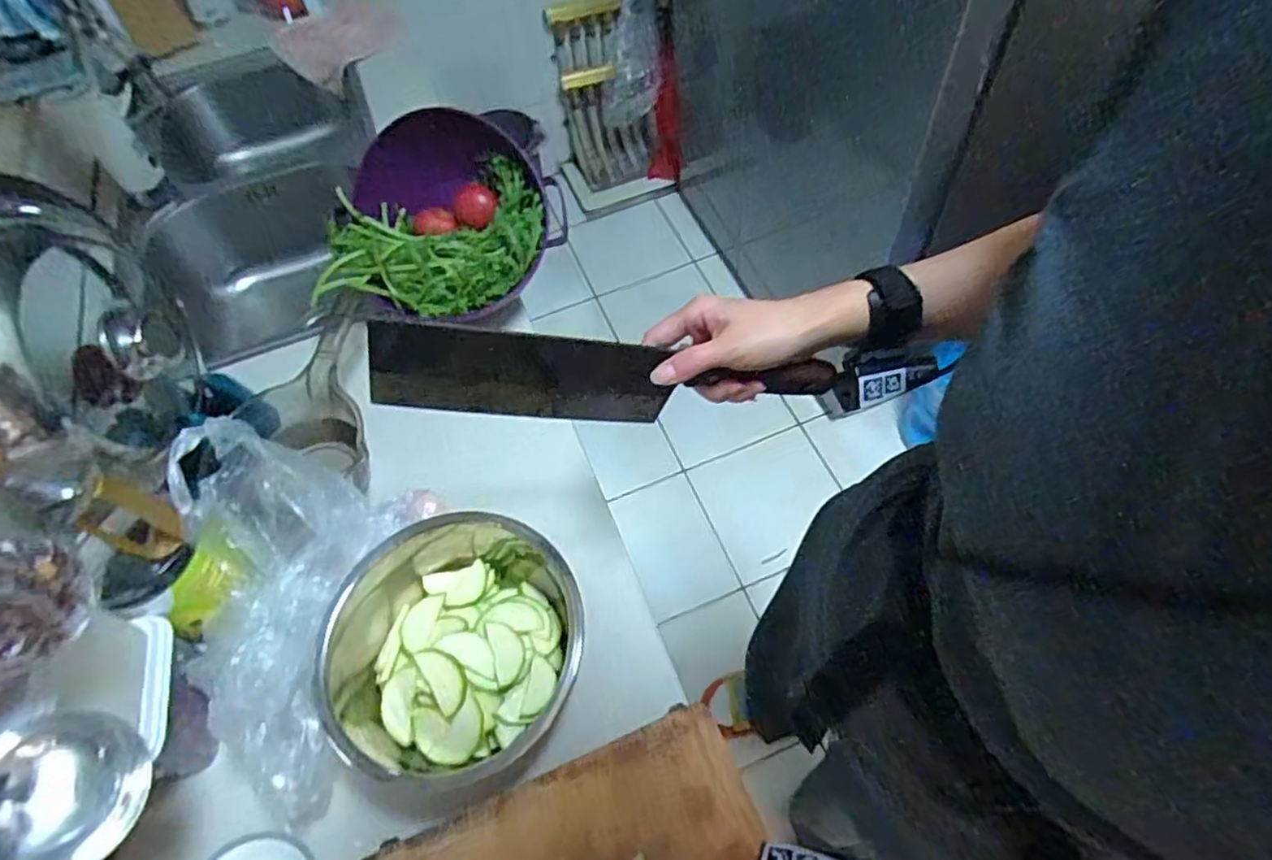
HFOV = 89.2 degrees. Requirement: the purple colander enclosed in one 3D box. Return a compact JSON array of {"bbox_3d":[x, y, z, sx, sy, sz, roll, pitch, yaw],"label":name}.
[{"bbox_3d":[-0.242,-0.265,0.782,0.238,0.098,0.286,-42,64,-19],"label":"purple colander"}]

